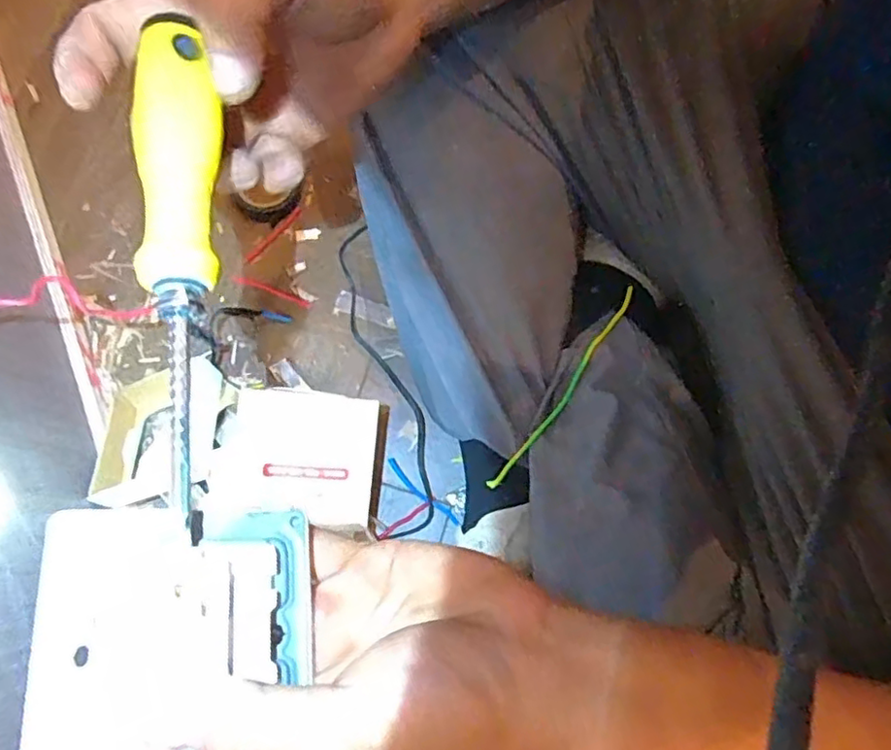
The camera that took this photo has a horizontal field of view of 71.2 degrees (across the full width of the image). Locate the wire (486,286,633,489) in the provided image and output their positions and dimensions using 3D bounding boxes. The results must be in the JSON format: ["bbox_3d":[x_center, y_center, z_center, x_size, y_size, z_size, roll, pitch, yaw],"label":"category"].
[{"bbox_3d":[0.084,0.012,0.441,0.012,0.014,0.171,36,93,7],"label":"wire"}]

